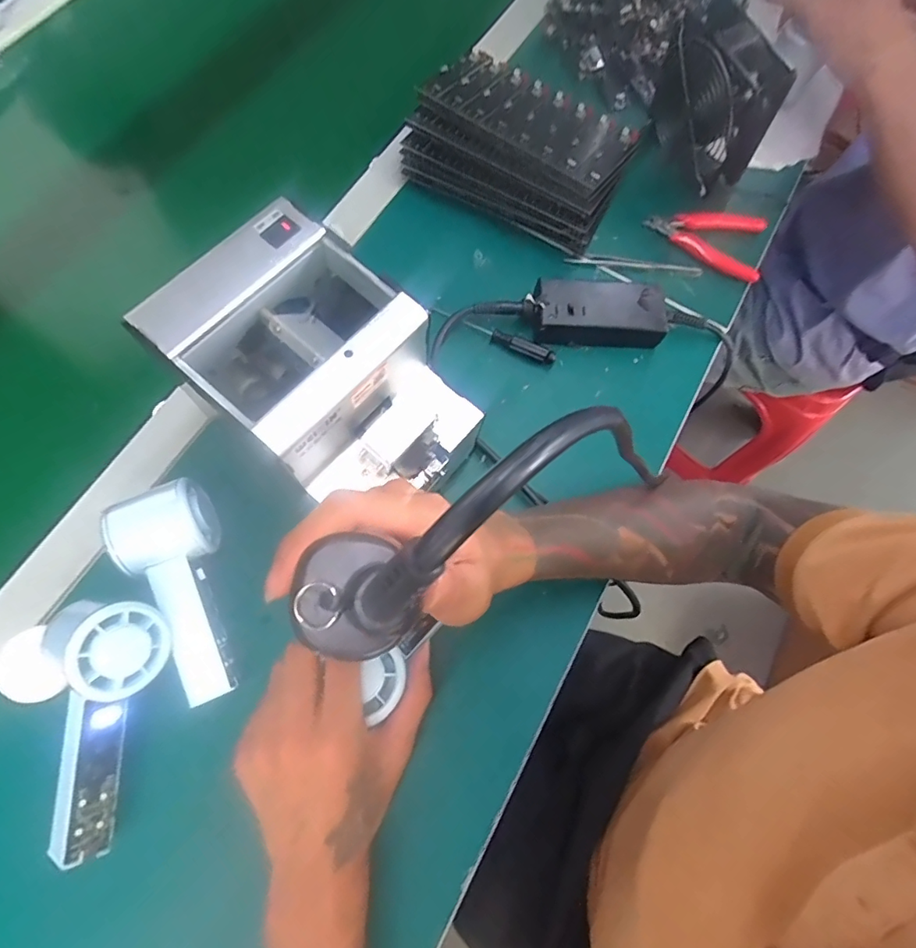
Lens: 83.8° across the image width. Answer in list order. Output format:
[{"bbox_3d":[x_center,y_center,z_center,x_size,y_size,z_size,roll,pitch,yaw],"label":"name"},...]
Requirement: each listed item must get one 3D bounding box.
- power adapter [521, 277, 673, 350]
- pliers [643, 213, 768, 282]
[{"bbox_3d":[0.123,-0.144,0.461,0.128,0.032,0.050,2,71,-2],"label":"power adapter"},{"bbox_3d":[0.246,-0.233,0.504,0.117,0.021,0.068,10,71,1],"label":"pliers"}]

